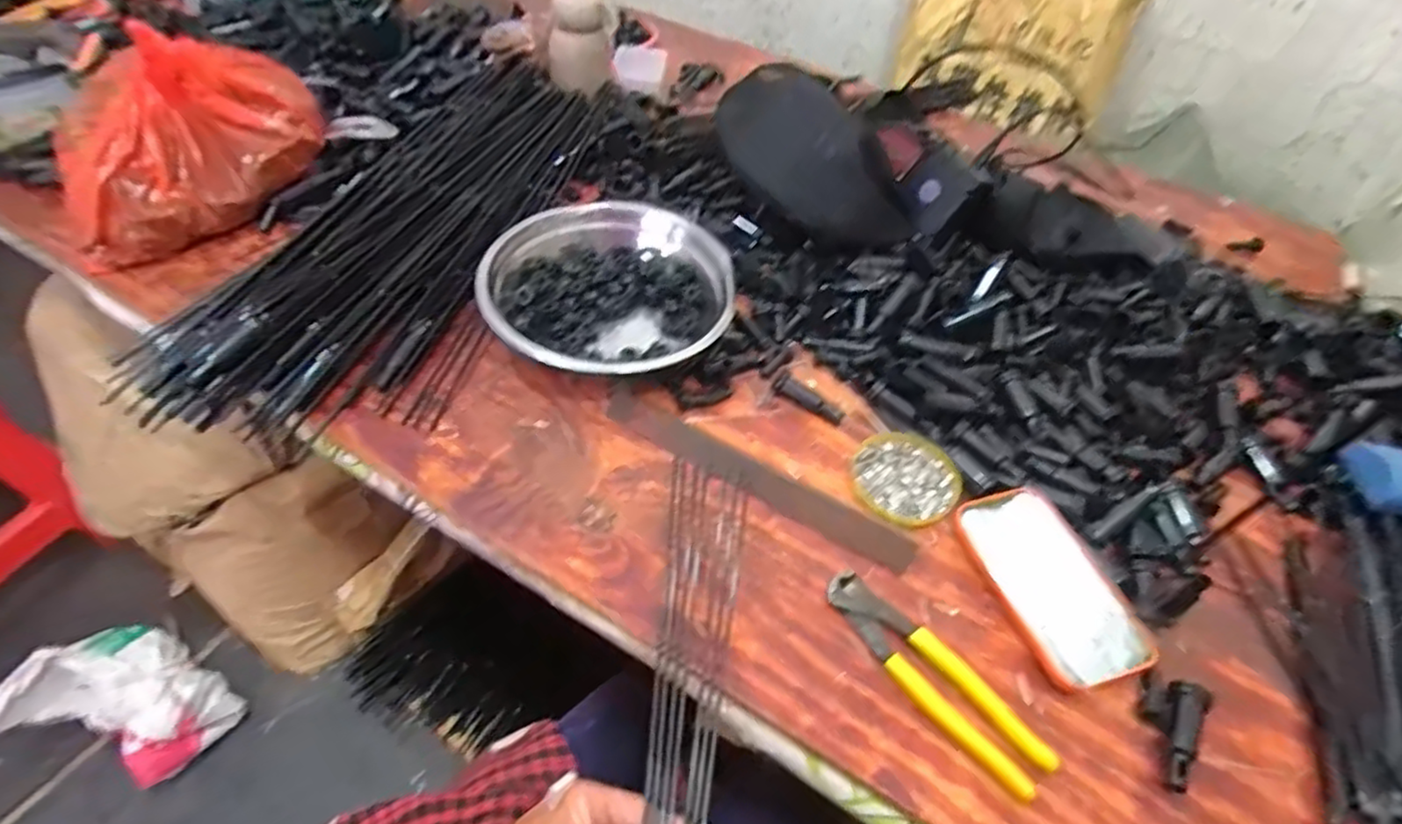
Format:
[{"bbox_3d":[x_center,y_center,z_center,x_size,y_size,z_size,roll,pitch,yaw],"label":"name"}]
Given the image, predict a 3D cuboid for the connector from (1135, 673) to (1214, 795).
[{"bbox_3d":[0.298,0.200,0.428,0.038,0.015,0.069,22,51,14],"label":"connector"}]

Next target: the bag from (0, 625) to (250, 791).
[{"bbox_3d":[-0.852,0.431,1.013,0.251,0.119,0.194,20,51,11],"label":"bag"}]

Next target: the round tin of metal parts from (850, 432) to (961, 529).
[{"bbox_3d":[0.167,0.054,0.555,0.087,0.007,0.083,2,49,-3],"label":"round tin of metal parts"}]

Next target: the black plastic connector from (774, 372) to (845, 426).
[{"bbox_3d":[0.094,-0.013,0.588,0.069,0.014,0.021,35,55,23],"label":"black plastic connector"}]

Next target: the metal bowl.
[{"bbox_3d":[-0.083,-0.108,0.627,0.217,0.073,0.217,2,49,-3],"label":"metal bowl"}]

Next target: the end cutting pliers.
[{"bbox_3d":[0.150,0.169,0.442,0.041,0.014,0.164,-33,59,-29],"label":"end cutting pliers"}]

